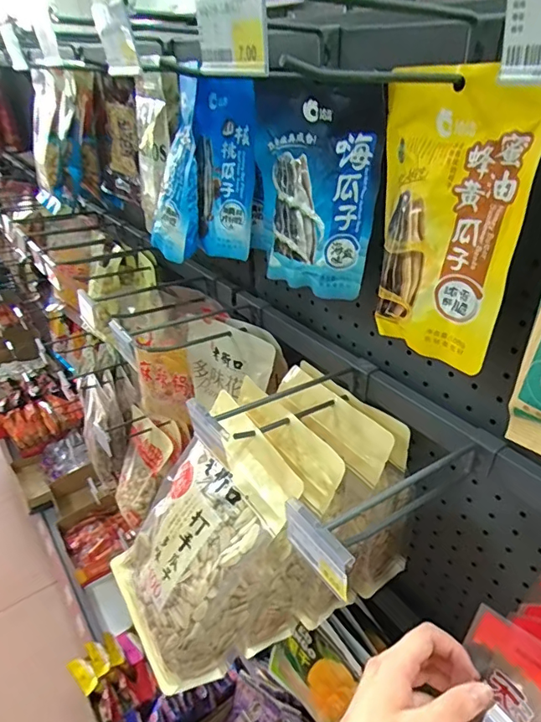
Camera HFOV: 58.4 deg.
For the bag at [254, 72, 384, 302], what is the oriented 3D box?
[{"bbox_3d":[0.032,-0.159,0.460,0.138,0.186,0.027,24,33,30],"label":"bag"}]

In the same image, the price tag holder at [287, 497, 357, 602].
[{"bbox_3d":[0.031,0.125,0.325,0.009,0.041,0.061,-23,38,-31],"label":"price tag holder"}]

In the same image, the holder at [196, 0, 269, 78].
[{"bbox_3d":[-0.019,-0.149,0.215,0.010,0.040,0.056,-30,42,-21],"label":"holder"}]

